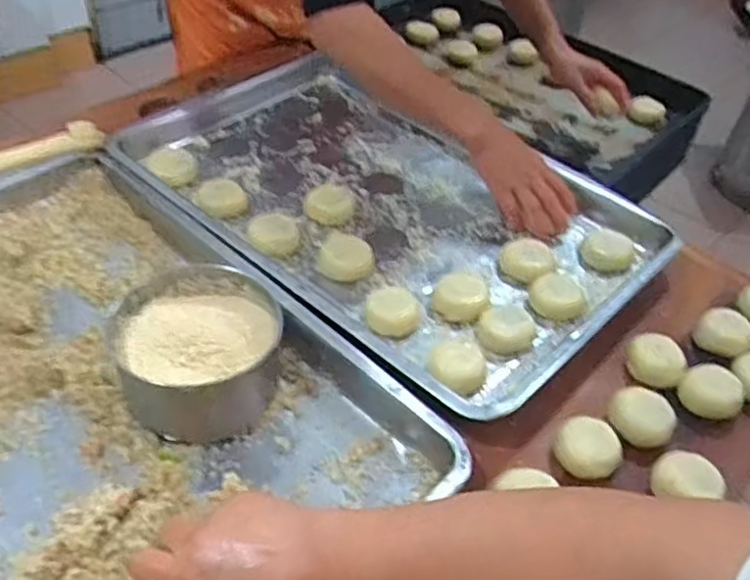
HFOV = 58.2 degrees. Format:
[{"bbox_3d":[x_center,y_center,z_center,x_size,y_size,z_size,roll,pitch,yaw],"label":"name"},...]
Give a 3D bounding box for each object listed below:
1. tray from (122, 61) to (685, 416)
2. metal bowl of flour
[{"bbox_3d":[0.011,-0.115,0.808,0.610,0.042,0.420,34,51,27],"label":"tray"},{"bbox_3d":[-0.153,0.050,0.596,0.135,0.077,0.140,3,44,-3],"label":"metal bowl of flour"}]

